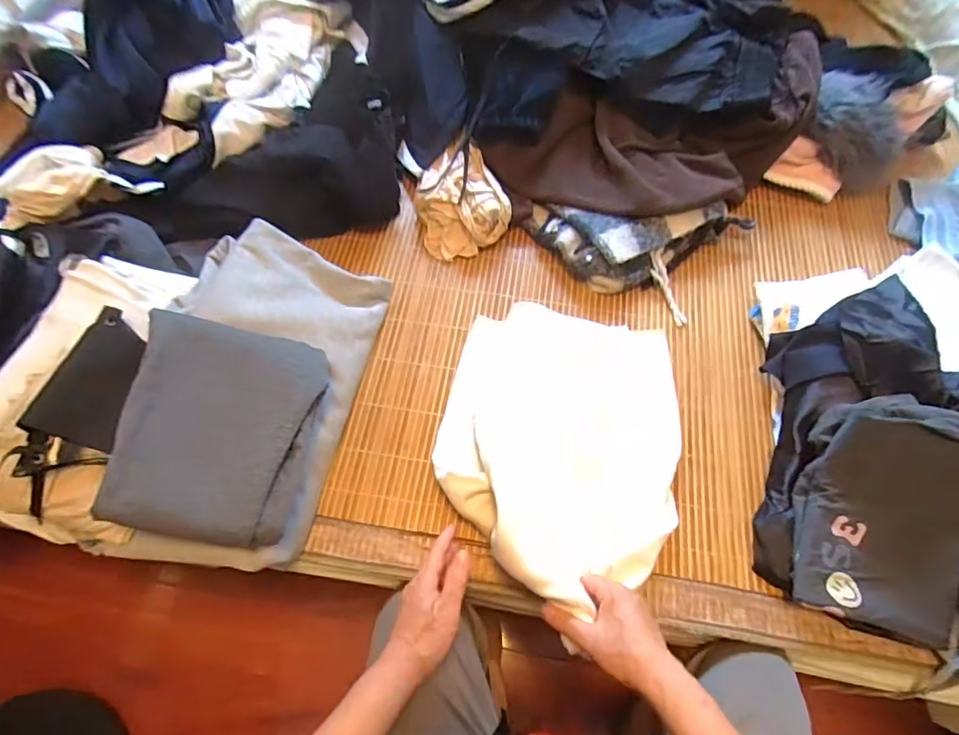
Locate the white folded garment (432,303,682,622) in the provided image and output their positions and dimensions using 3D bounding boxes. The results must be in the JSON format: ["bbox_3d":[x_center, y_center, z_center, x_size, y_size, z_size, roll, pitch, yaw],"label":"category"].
[{"bbox_3d":[0.100,0.073,0.625,0.284,0.086,0.372,12,64,5],"label":"white folded garment"}]

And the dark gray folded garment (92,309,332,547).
[{"bbox_3d":[-0.266,0.061,0.531,0.185,0.046,0.213,18,68,-16],"label":"dark gray folded garment"}]

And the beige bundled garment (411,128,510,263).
[{"bbox_3d":[-0.035,-0.253,0.799,0.129,0.071,0.159,-22,66,-12],"label":"beige bundled garment"}]

